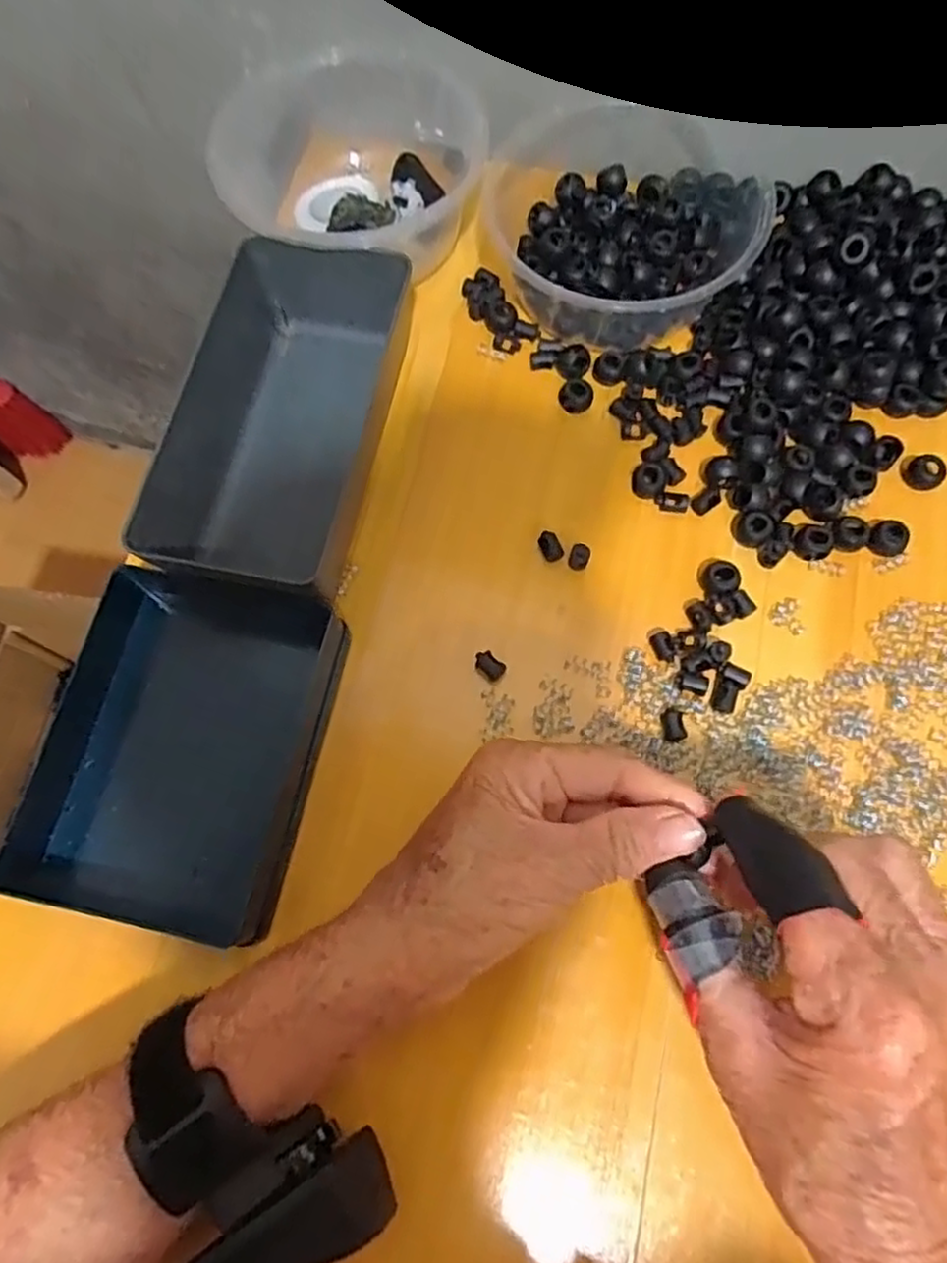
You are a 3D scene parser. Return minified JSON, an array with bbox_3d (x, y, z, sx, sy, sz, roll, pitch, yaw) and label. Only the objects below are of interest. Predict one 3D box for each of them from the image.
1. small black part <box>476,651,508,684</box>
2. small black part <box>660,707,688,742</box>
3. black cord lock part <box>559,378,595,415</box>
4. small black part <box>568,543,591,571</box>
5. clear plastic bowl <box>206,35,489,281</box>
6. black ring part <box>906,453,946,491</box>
[{"bbox_3d":[0.007,0.016,0.332,0.015,0.004,0.010,40,77,14],"label":"small black part"},{"bbox_3d":[0.091,0.042,0.321,0.010,0.004,0.016,-6,71,0],"label":"small black part"},{"bbox_3d":[0.055,-0.126,0.379,0.018,0.010,0.015,1,71,2],"label":"black cord lock part"},{"bbox_3d":[0.052,-0.036,0.350,0.009,0.010,0.012,15,72,7],"label":"small black part"},{"bbox_3d":[-0.066,-0.269,0.406,0.143,0.059,0.134,-1,71,2],"label":"clear plastic bowl"},{"bbox_3d":[0.230,-0.081,0.359,0.016,0.008,0.016,-1,71,2],"label":"black ring part"}]

